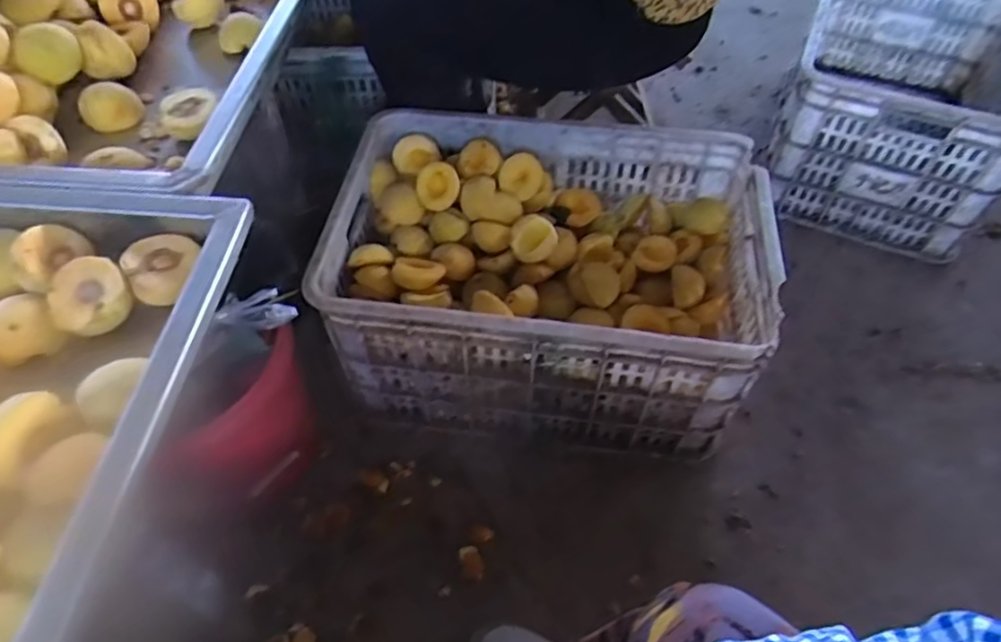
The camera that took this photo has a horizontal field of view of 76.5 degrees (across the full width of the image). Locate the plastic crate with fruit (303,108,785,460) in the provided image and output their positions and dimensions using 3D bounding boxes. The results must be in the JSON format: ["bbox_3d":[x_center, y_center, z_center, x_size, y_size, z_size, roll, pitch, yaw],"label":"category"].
[{"bbox_3d":[0.066,-0.064,0.883,0.528,0.260,0.386,8,55,5],"label":"plastic crate with fruit"}]

